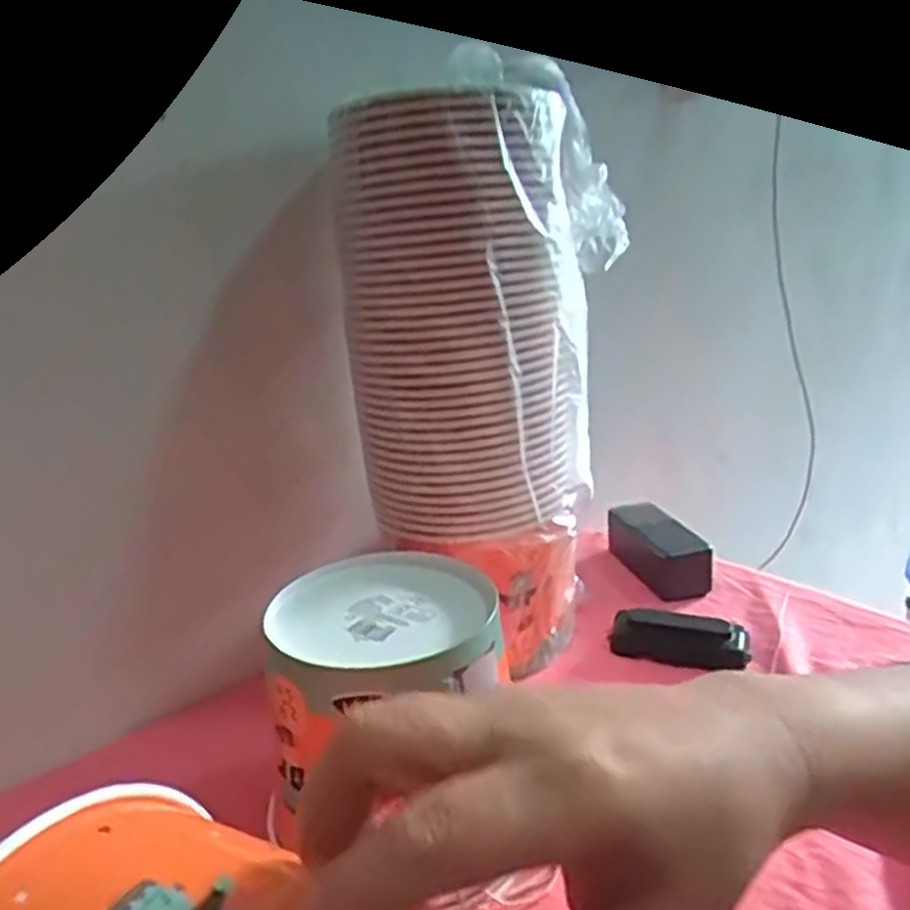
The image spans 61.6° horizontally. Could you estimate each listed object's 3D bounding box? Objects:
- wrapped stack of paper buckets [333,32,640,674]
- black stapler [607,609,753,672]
[{"bbox_3d":[0.019,-0.059,0.577,0.171,0.389,0.159,6,22,26],"label":"wrapped stack of paper buckets"},{"bbox_3d":[0.179,0.148,0.613,0.104,0.029,0.041,1,19,17],"label":"black stapler"}]

